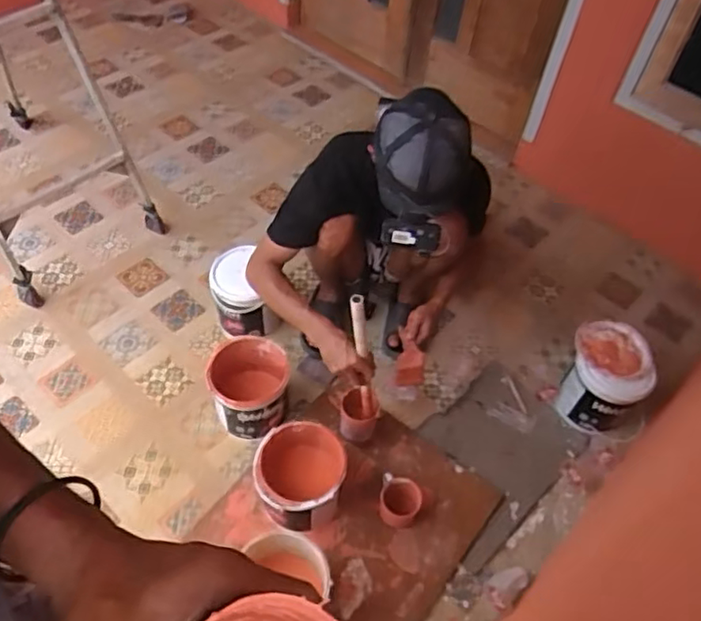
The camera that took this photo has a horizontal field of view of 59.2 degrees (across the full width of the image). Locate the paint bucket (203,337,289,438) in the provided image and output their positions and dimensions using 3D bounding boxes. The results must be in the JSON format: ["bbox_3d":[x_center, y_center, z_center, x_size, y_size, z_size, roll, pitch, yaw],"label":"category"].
[{"bbox_3d":[-0.235,0.190,1.462,0.185,0.166,0.197,2,52,-3],"label":"paint bucket"}]

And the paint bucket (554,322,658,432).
[{"bbox_3d":[0.623,0.169,1.531,0.178,0.195,0.213,12,52,5],"label":"paint bucket"}]

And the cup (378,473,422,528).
[{"bbox_3d":[0.108,0.429,1.375,0.089,0.093,0.091,2,52,-3],"label":"cup"}]

